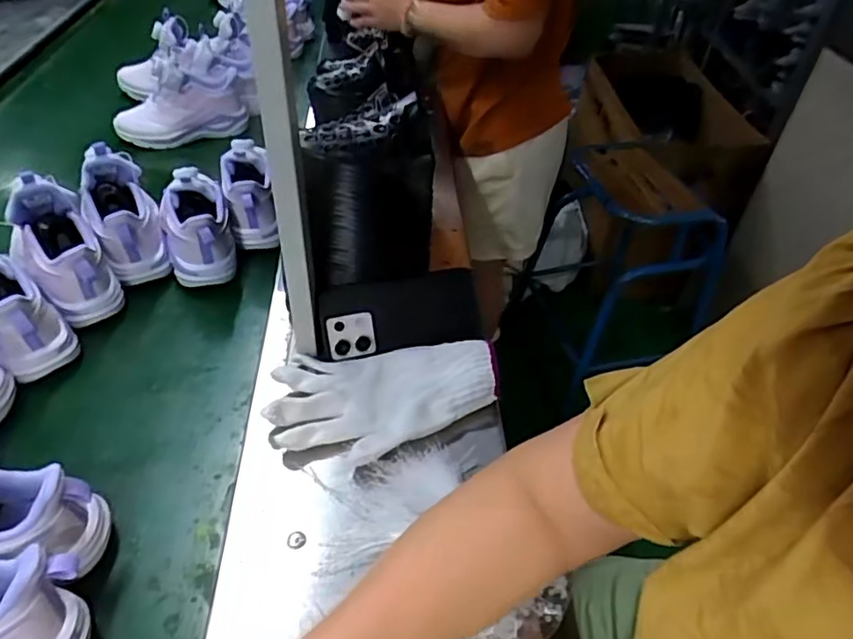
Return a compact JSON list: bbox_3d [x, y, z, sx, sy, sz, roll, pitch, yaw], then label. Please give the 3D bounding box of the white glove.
[{"bbox_3d":[-0.037,0.069,0.564,0.209,0.029,0.125,-5,44,-8],"label":"white glove"}]

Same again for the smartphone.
[{"bbox_3d":[-0.026,-0.007,0.624,0.167,0.074,0.014,-9,6,-12],"label":"smartphone"}]

